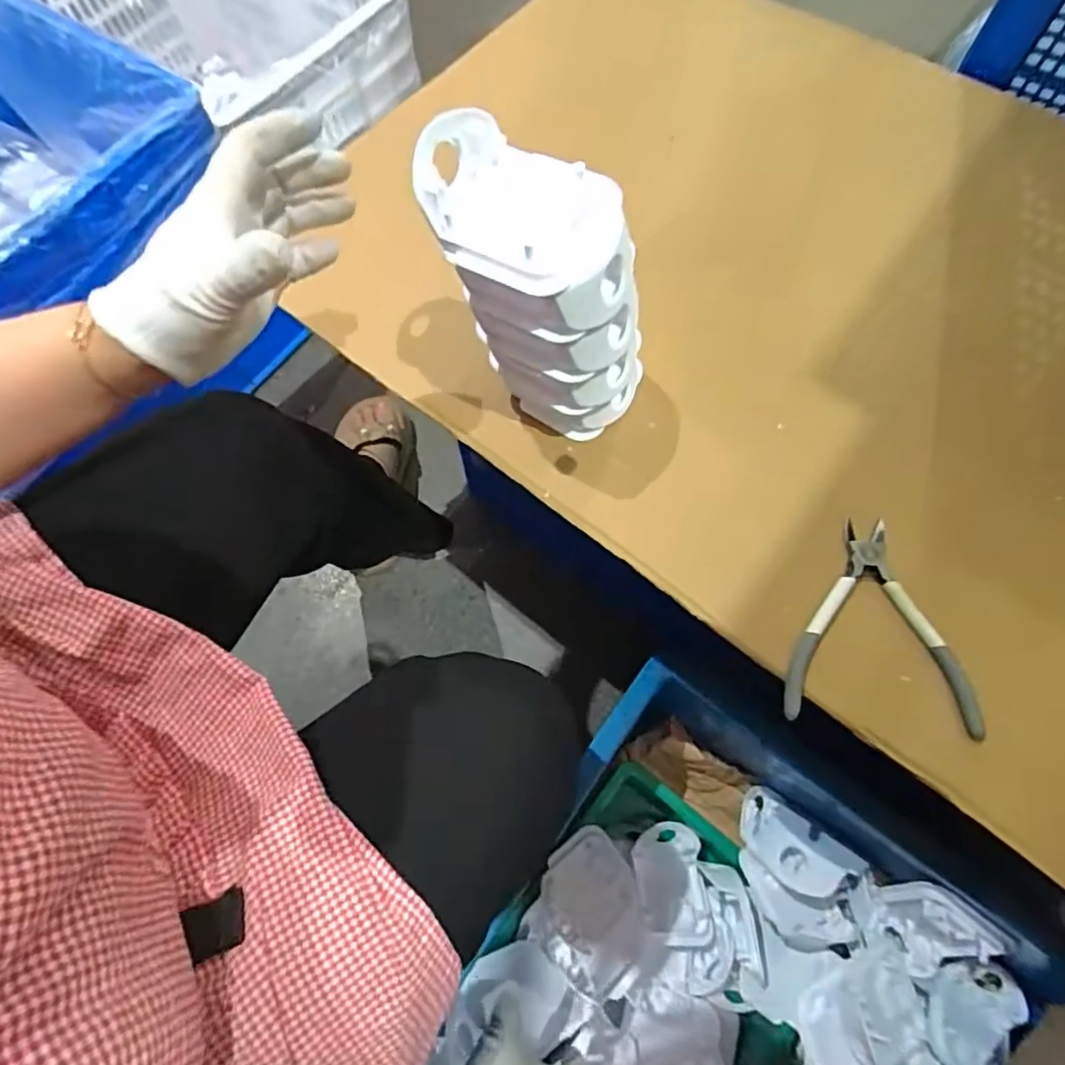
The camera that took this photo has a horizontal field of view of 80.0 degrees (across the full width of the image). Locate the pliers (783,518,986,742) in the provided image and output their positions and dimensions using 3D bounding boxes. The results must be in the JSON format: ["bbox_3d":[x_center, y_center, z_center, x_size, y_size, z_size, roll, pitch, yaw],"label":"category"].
[{"bbox_3d":[0.223,0.057,0.414,0.117,0.008,0.134,4,69,3],"label":"pliers"}]

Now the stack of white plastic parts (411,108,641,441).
[{"bbox_3d":[0.005,-0.148,0.418,0.134,0.183,0.082,28,72,12],"label":"stack of white plastic parts"}]

